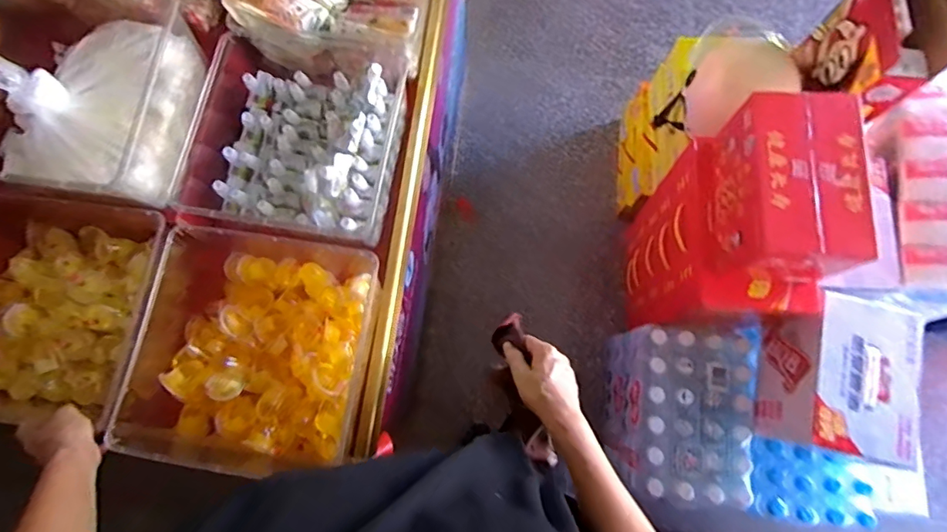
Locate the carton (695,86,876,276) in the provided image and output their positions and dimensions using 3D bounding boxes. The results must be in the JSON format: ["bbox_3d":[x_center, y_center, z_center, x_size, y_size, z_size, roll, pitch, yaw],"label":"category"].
[{"bbox_3d":[0.513,-0.129,0.831,0.173,0.181,0.285,6,76,1],"label":"carton"}]

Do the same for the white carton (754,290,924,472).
[{"bbox_3d":[0.681,0.213,0.938,0.191,0.189,0.274,17,76,3],"label":"white carton"}]

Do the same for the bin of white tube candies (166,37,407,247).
[{"bbox_3d":[-0.276,-0.196,0.775,0.314,0.107,0.317,13,76,2],"label":"bin of white tube candies"}]

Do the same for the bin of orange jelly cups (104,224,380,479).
[{"bbox_3d":[-0.311,0.113,0.740,0.328,0.143,0.337,11,76,2],"label":"bin of orange jelly cups"}]

